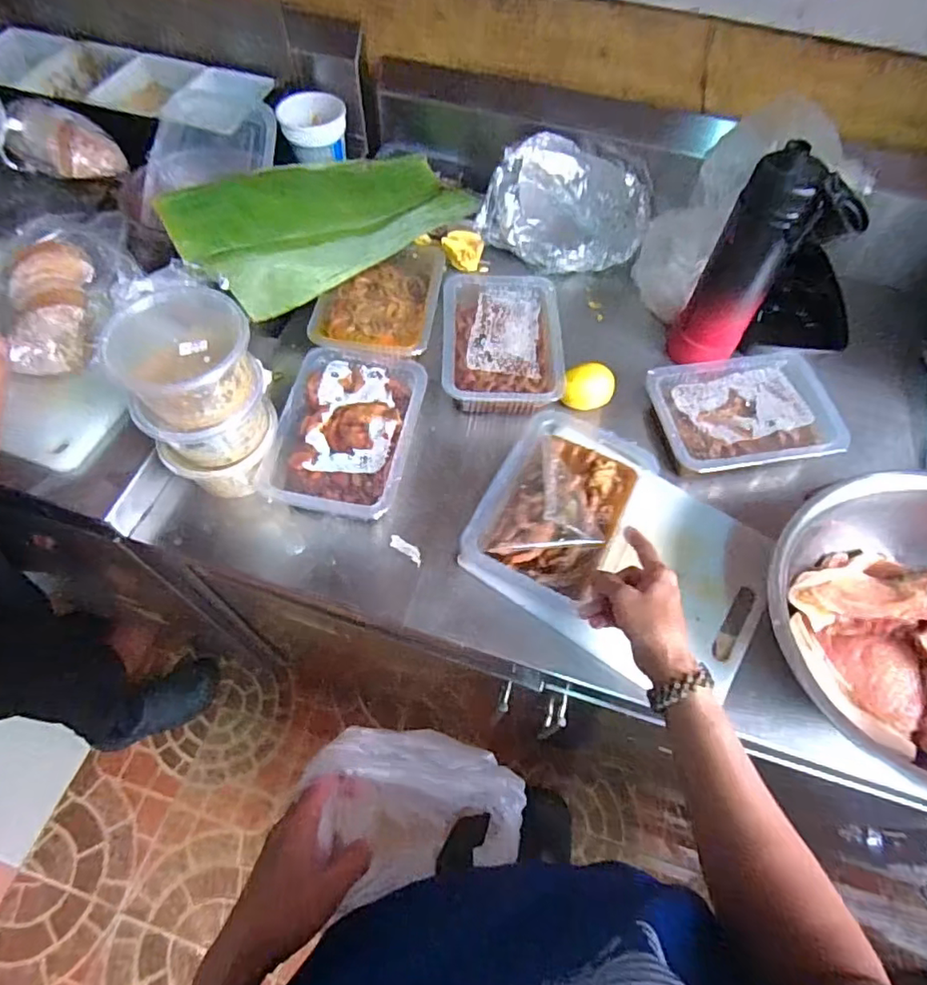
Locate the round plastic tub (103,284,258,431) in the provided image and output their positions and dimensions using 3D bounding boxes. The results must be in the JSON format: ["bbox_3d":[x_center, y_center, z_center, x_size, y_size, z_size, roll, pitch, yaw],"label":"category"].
[{"bbox_3d":[-0.240,-0.116,0.488,0.099,0.077,0.093,1,62,-2],"label":"round plastic tub"}]

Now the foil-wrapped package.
[{"bbox_3d":[0.139,-0.387,0.769,0.214,0.095,0.143,17,62,7],"label":"foil-wrapped package"}]

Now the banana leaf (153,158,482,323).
[{"bbox_3d":[-0.168,-0.361,0.717,0.386,0.088,0.164,-39,70,-20],"label":"banana leaf"}]

